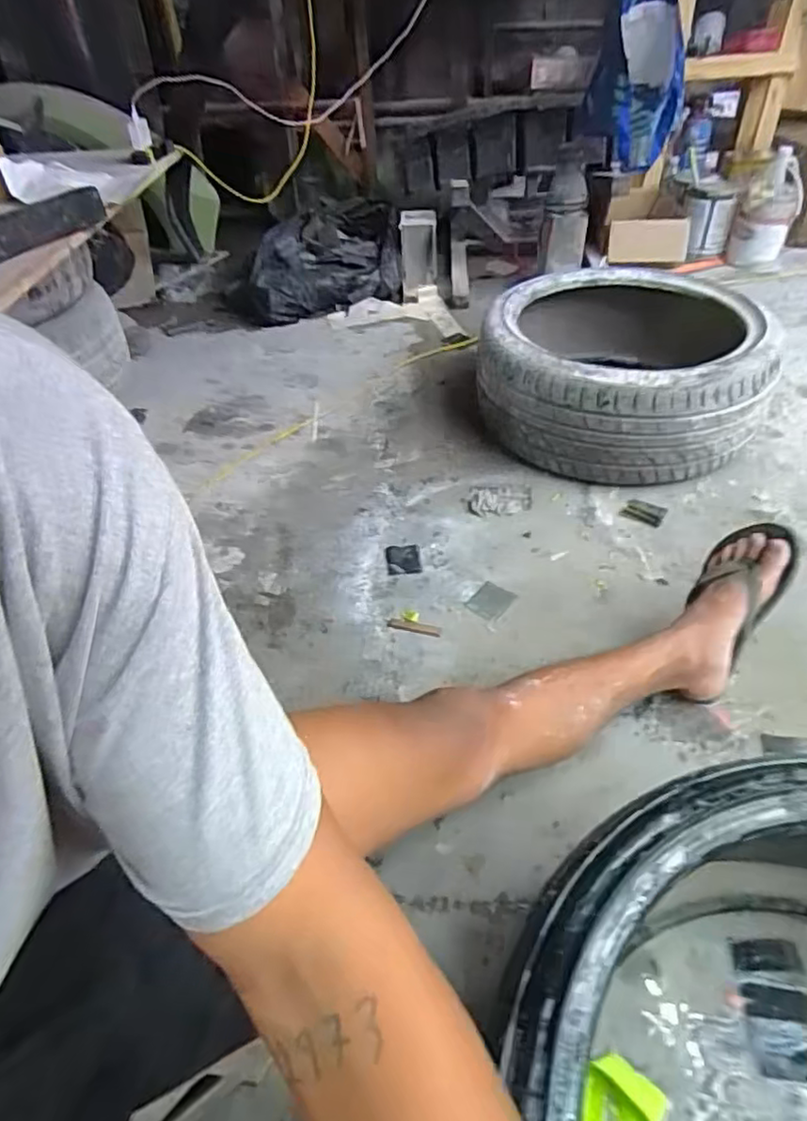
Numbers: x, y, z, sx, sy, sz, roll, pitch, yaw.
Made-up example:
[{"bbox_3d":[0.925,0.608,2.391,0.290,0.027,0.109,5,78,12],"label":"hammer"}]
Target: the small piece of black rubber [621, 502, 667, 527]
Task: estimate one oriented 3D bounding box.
[{"bbox_3d":[0.451,-0.090,1.177,0.073,0.005,0.062,27,52,28],"label":"small piece of black rubber"}]

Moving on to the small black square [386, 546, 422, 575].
[{"bbox_3d":[0.000,-0.003,1.122,0.060,0.004,0.073,-6,44,-2],"label":"small black square"}]

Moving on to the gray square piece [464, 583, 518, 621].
[{"bbox_3d":[0.146,0.067,1.049,0.063,0.004,0.072,29,53,30],"label":"gray square piece"}]

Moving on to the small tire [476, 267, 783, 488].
[{"bbox_3d":[0.449,-0.407,1.344,0.532,0.232,0.544,8,45,12],"label":"small tire"}]

